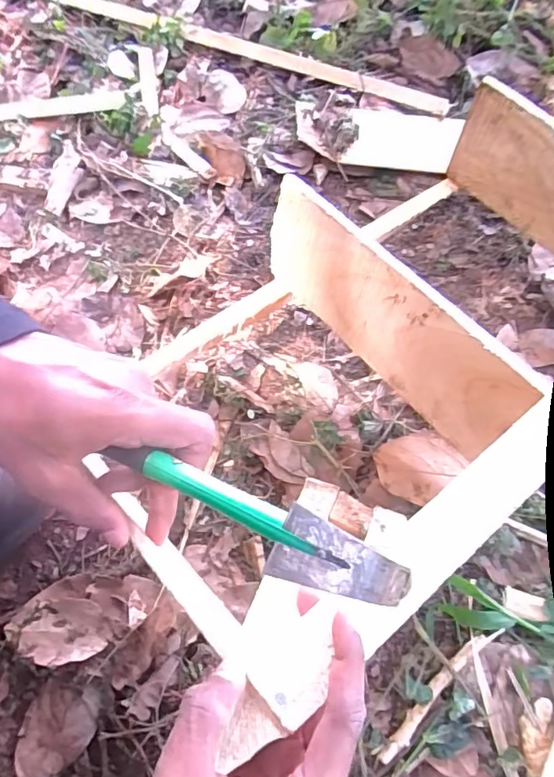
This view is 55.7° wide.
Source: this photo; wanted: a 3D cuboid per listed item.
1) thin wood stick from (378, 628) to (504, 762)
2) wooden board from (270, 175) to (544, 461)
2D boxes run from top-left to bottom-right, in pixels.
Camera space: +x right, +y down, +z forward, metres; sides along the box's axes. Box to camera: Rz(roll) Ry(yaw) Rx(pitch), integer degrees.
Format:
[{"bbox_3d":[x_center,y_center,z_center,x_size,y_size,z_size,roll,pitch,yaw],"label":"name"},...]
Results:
[{"bbox_3d":[0.128,0.235,0.411,0.135,0.005,0.015,-38,67,-21],"label":"thin wood stick"},{"bbox_3d":[0.089,-0.061,0.459,0.020,0.121,0.274,-34,66,-19],"label":"wooden board"}]

